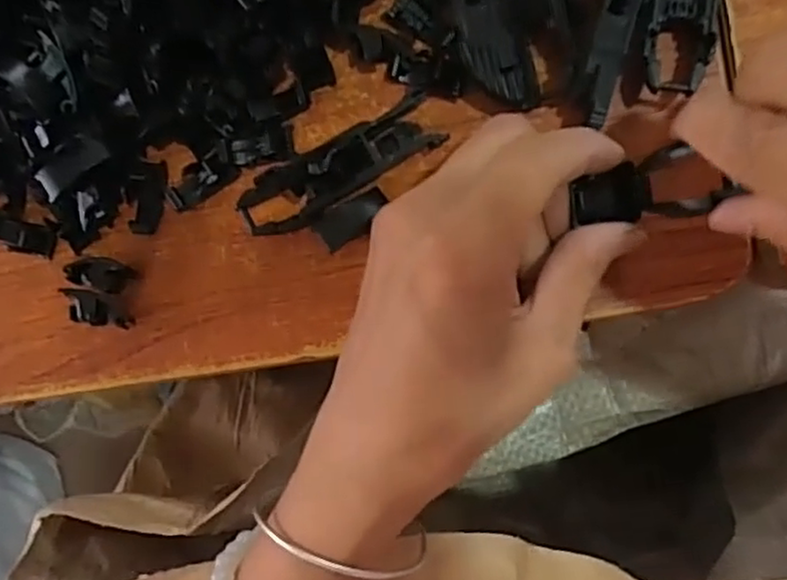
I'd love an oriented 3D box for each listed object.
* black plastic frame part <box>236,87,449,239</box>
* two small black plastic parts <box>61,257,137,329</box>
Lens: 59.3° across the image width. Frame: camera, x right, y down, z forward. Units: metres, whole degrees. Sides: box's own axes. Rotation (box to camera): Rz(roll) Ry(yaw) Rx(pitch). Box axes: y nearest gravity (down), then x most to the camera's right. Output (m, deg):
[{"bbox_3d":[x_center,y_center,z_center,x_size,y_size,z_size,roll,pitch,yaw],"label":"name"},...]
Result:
[{"bbox_3d":[-0.018,-0.040,0.231,0.070,0.023,0.020,-29,88,9],"label":"black plastic frame part"},{"bbox_3d":[-0.107,0.001,0.251,0.024,0.012,0.025,11,94,8],"label":"two small black plastic parts"}]

